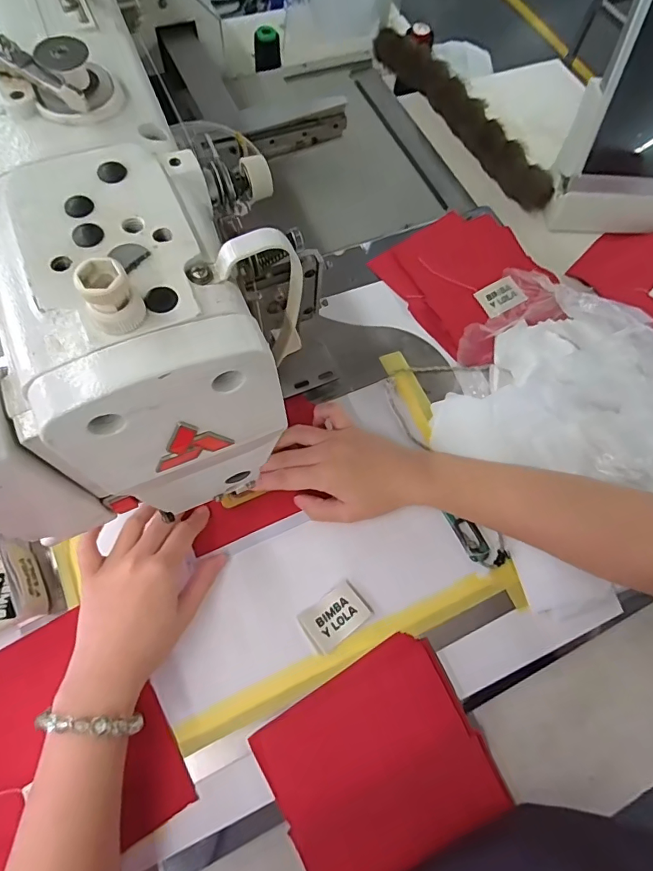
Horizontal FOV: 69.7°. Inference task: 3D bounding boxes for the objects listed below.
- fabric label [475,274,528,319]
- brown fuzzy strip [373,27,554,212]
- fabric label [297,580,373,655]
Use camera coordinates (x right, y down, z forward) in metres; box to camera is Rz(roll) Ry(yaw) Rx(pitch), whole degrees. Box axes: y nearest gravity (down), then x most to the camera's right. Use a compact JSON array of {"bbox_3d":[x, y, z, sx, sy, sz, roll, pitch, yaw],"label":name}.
[{"bbox_3d":[0.190,-0.151,0.512,0.048,0.005,0.034,-28,89,0],"label":"fabric label"},{"bbox_3d":[0.178,-0.460,0.651,0.046,0.047,0.402,-21,72,-12],"label":"brown fuzzy strip"},{"bbox_3d":[0.008,0.147,0.383,0.052,0.004,0.036,-33,74,-16],"label":"fabric label"}]

